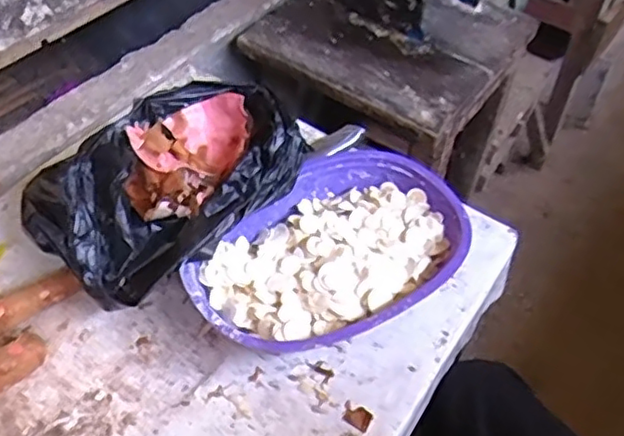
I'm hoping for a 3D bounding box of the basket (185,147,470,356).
[{"bbox_3d":[0.019,0.045,0.695,0.298,0.075,0.203,-29,56,-27],"label":"basket"}]

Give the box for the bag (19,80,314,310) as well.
[{"bbox_3d":[-0.160,-0.037,0.714,0.271,0.126,0.209,-34,58,-30],"label":"bag"}]

